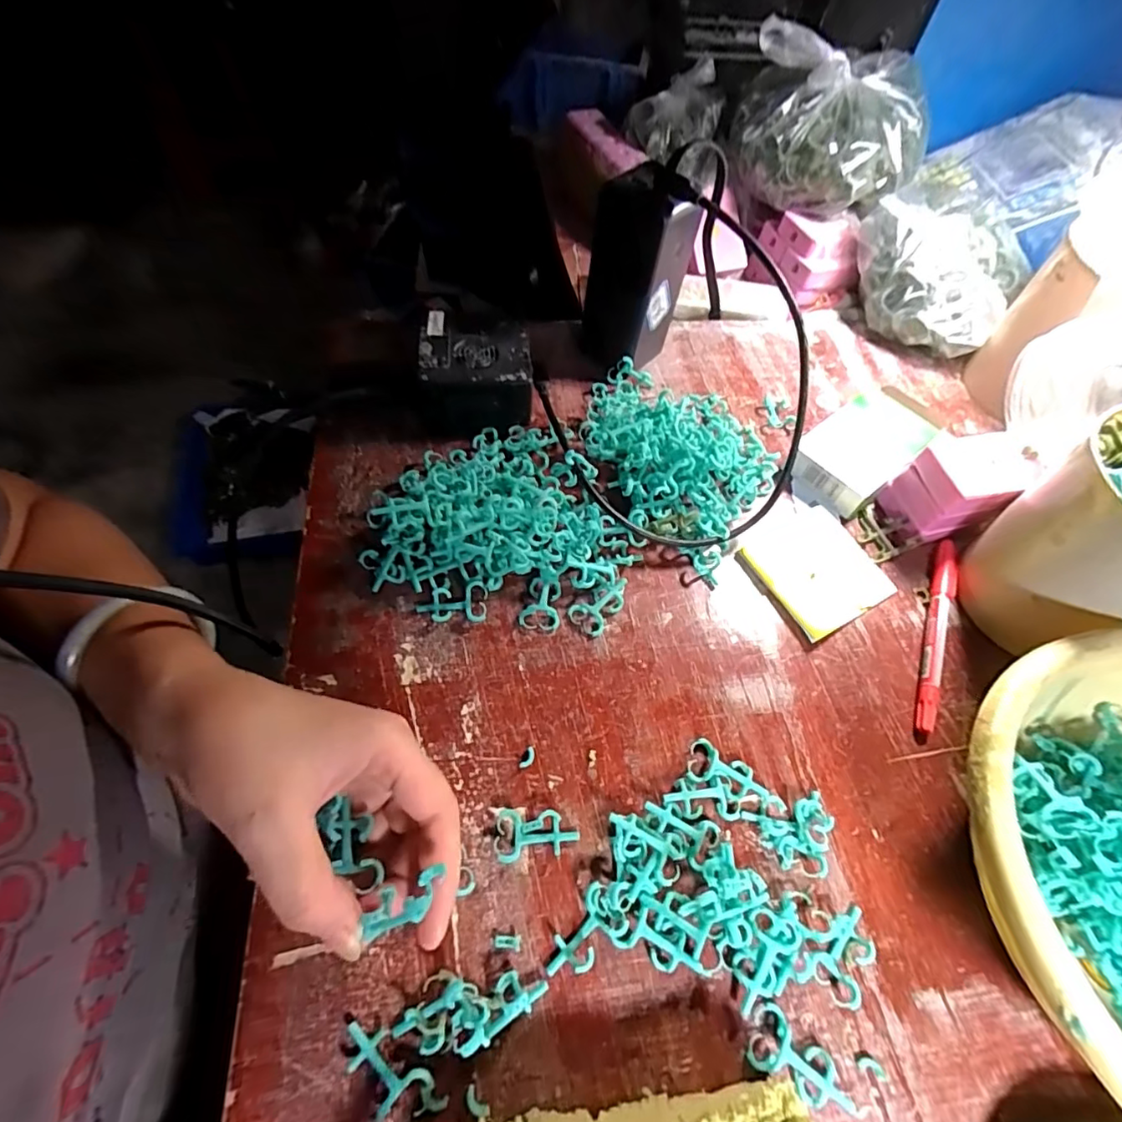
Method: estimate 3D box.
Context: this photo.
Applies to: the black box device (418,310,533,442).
[{"bbox_3d":[-0.060,-0.132,0.386,0.074,0.052,0.066,-2,60,-6],"label":"black box device"}]

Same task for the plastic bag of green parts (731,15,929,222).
[{"bbox_3d":[0.228,-0.374,0.465,0.163,0.098,0.101,27,61,11],"label":"plastic bag of green parts"}]

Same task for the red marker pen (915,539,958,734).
[{"bbox_3d":[0.235,0.041,0.337,0.013,0.012,0.142,25,61,10],"label":"red marker pen"}]

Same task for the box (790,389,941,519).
[{"bbox_3d":[0.221,-0.082,0.395,0.114,0.030,0.061,-35,68,-22],"label":"box"}]

